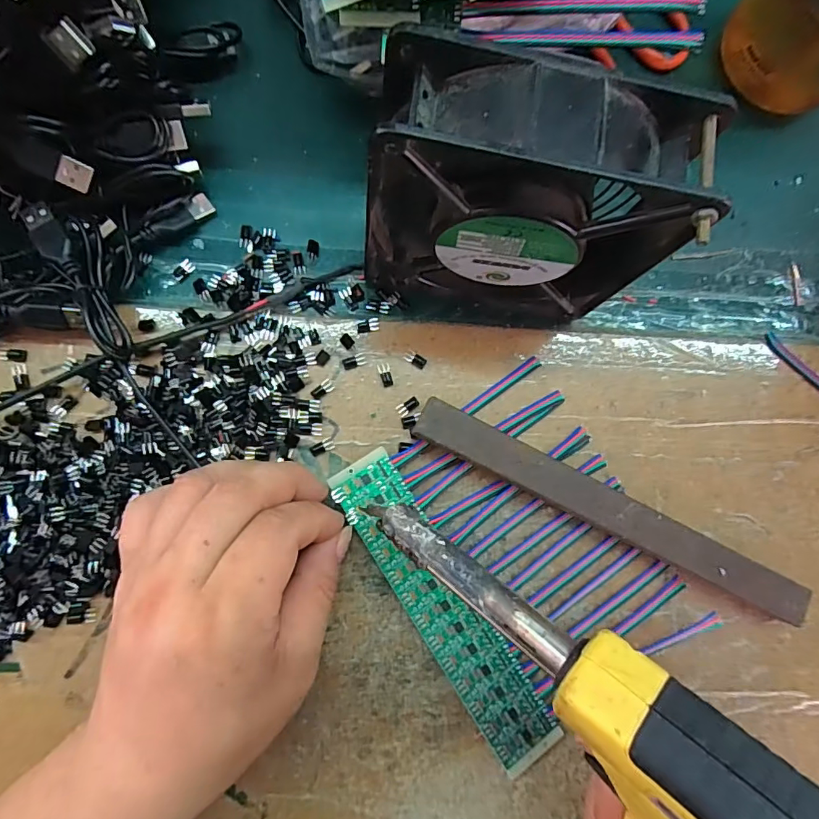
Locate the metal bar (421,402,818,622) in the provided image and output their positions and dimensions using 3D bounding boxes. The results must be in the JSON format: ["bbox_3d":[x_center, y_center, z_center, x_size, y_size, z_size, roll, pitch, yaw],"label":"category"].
[{"bbox_3d":[0.102,0.052,0.248,0.215,0.019,0.020,27,81,-2],"label":"metal bar"}]

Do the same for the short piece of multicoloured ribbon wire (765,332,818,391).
[{"bbox_3d":[0.237,-0.010,0.278,0.092,0.004,0.008,44,80,1],"label":"short piece of multicoloured ribbon wire"}]

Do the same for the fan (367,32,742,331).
[{"bbox_3d":[0.042,-0.082,0.210,0.116,0.119,0.045,10,82,-5],"label":"fan"}]

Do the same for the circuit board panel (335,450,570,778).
[{"bbox_3d":[0.017,0.096,0.238,0.033,0.004,0.164,-32,88,-9],"label":"circuit board panel"}]

